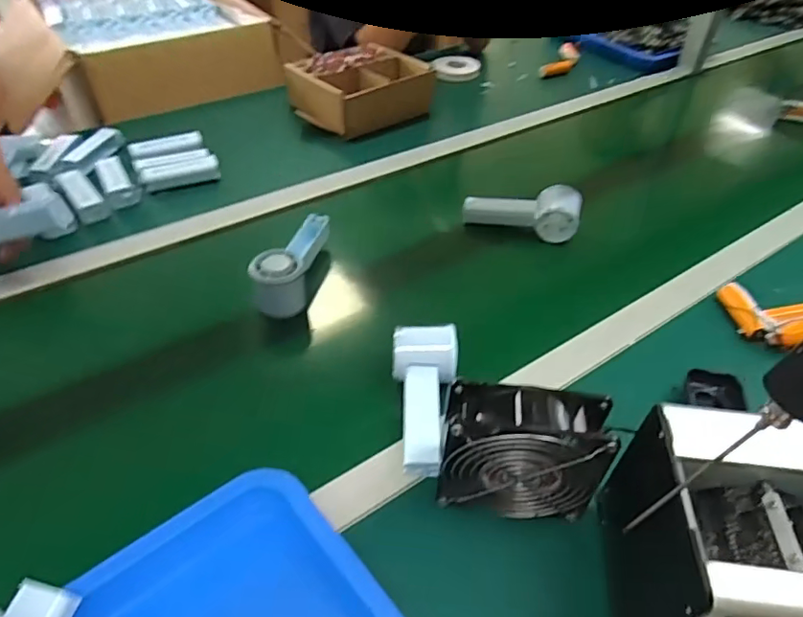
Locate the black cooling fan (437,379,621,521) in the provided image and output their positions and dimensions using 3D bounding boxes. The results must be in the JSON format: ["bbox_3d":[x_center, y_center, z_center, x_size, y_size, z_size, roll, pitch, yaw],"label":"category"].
[{"bbox_3d":[0.091,0.106,0.418,0.116,0.103,0.050,7,43,5],"label":"black cooling fan"}]

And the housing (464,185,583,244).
[{"bbox_3d":[0.164,-0.137,0.752,0.151,0.047,0.065,13,44,12],"label":"housing"}]

